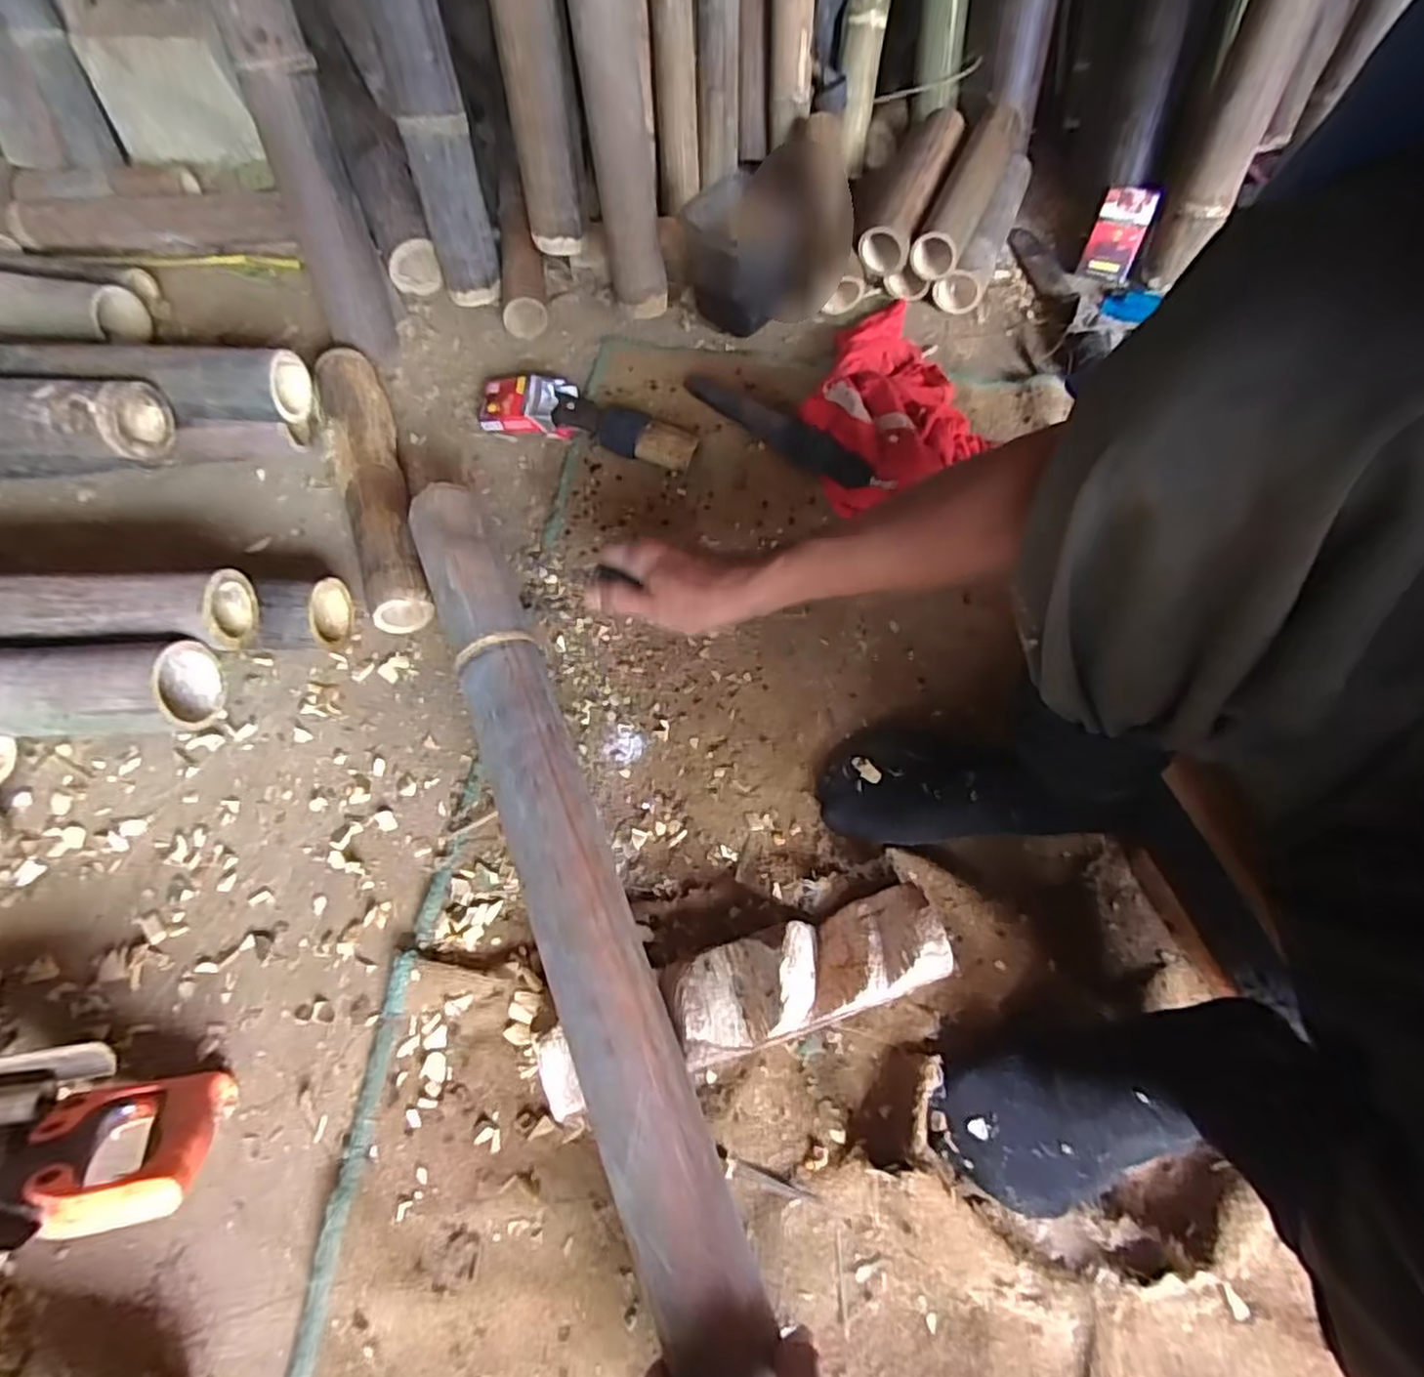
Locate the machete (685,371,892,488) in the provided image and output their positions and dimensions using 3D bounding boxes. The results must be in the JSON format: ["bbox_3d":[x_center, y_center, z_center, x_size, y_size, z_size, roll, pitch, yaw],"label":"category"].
[{"bbox_3d":[0.078,-0.281,0.758,0.267,0.032,0.040,40,72,17],"label":"machete"}]

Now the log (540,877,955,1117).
[{"bbox_3d":[0.027,0.229,0.518,0.298,0.057,0.076,-16,66,-7],"label":"log"}]

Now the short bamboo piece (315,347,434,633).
[{"bbox_3d":[-0.357,-0.222,0.739,0.064,0.061,0.352,-18,66,-7],"label":"short bamboo piece"}]

